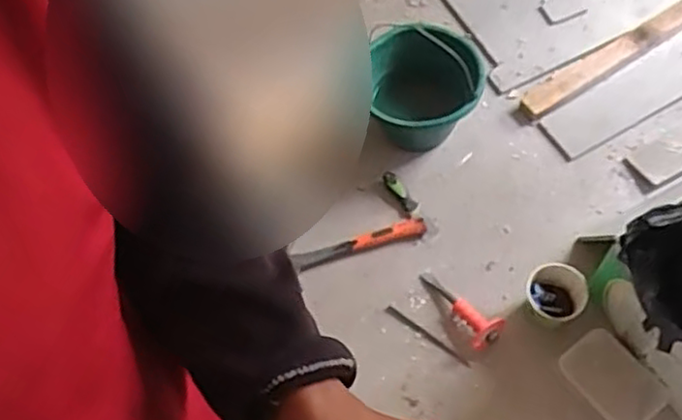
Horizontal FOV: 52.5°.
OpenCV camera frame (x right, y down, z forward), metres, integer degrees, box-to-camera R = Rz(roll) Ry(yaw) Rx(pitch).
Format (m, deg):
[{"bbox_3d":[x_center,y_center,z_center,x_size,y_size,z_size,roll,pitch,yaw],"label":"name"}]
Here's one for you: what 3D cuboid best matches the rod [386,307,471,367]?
[{"bbox_3d":[0.170,0.248,1.361,0.194,0.013,0.014,34,70,18],"label":"rod"}]

